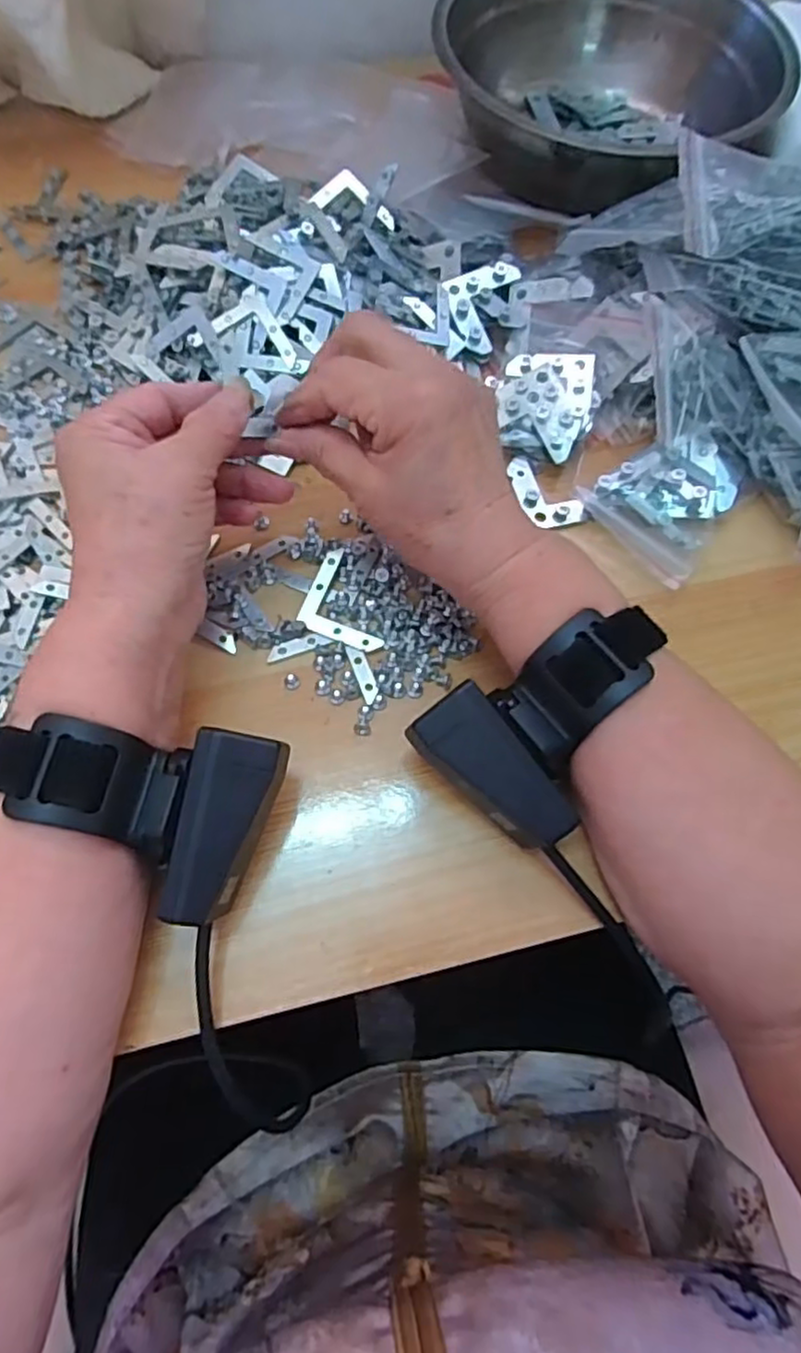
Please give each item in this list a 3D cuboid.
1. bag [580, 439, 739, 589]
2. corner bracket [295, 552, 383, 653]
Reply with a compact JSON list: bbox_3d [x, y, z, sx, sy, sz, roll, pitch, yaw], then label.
[{"bbox_3d":[0.140,-0.089,0.343,0.073,0.019,0.064,-33,72,-14],"label":"bag"},{"bbox_3d":[-0.032,-0.032,0.323,0.030,0.004,0.053,-25,75,3],"label":"corner bracket"}]

